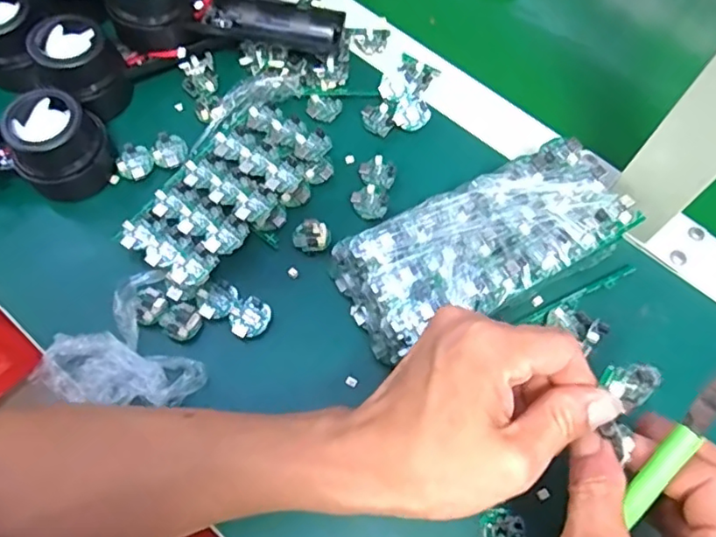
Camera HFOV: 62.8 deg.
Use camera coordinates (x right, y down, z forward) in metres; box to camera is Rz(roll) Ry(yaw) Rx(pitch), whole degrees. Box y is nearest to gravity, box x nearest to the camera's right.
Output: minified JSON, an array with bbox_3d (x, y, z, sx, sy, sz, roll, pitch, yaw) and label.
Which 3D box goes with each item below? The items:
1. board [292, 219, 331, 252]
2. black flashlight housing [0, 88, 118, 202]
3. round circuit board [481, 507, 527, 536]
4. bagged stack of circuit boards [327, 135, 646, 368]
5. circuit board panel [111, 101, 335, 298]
[{"bbox_3d":[-0.030,-0.021,0.379,0.023,0.005,0.021,1,66,-2],"label":"board"},{"bbox_3d":[-0.248,-0.074,0.377,0.162,0.047,0.056,-5,66,-4],"label":"black flashlight housing"},{"bbox_3d":[0.079,0.142,0.316,0.024,0.004,0.023,1,66,-2],"label":"round circuit board"},{"bbox_3d":[0.074,-0.011,0.356,0.170,0.048,0.086,-27,69,-13],"label":"bagged stack of circuit boards"},{"bbox_3d":[-0.083,-0.051,0.378,0.072,0.024,0.139,39,70,14],"label":"circuit board panel"}]

